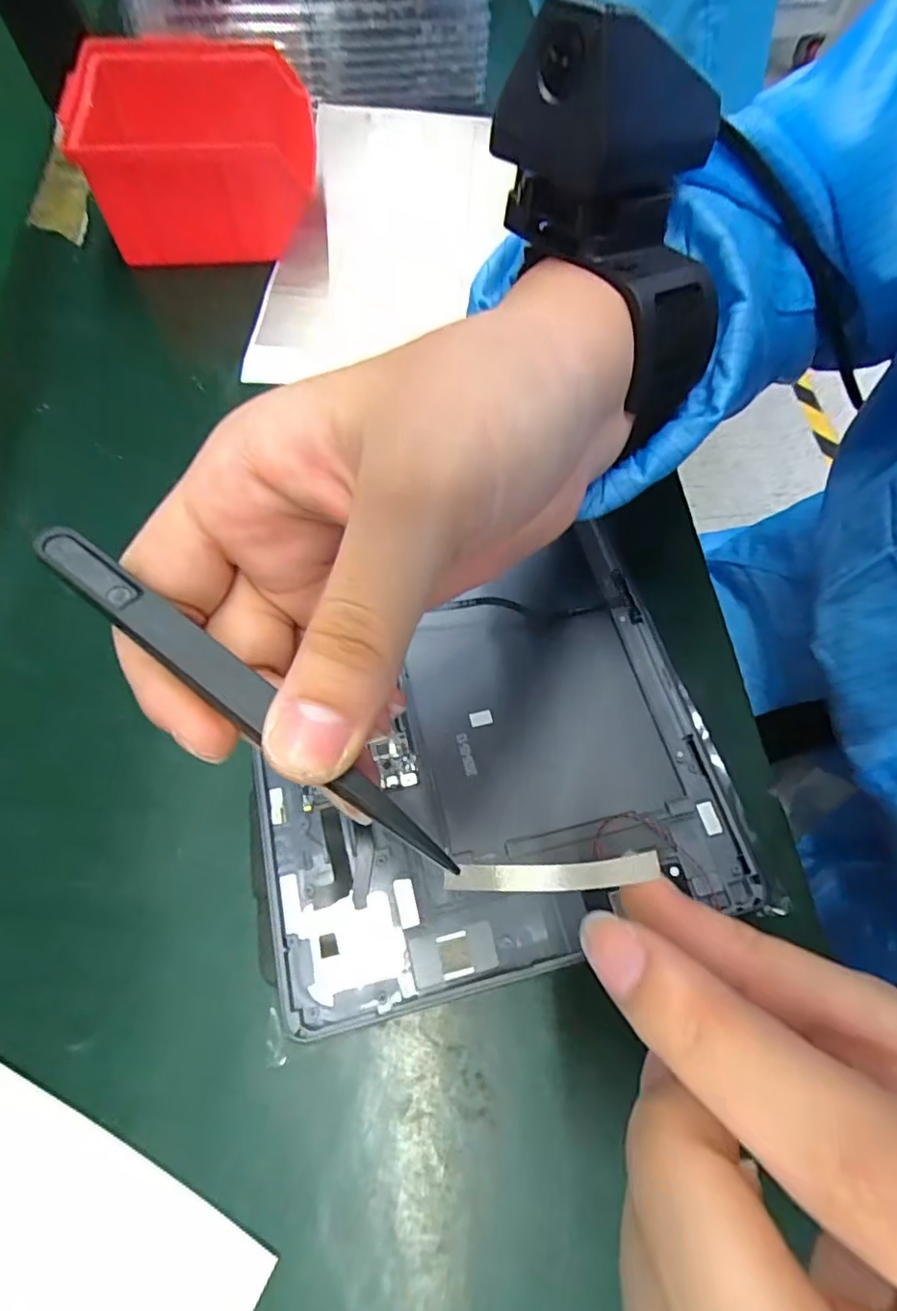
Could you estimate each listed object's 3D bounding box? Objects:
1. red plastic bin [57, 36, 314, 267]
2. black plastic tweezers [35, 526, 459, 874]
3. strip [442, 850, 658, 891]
[{"bbox_3d":[-0.152,-0.318,0.367,0.131,0.074,0.121,-8,67,-3],"label":"red plastic bin"},{"bbox_3d":[-0.043,0.007,0.120,0.109,0.005,0.011,38,70,6],"label":"black plastic tweezers"},{"bbox_3d":[0.020,0.044,0.116,0.042,0.004,0.006,-10,64,15],"label":"strip"}]

